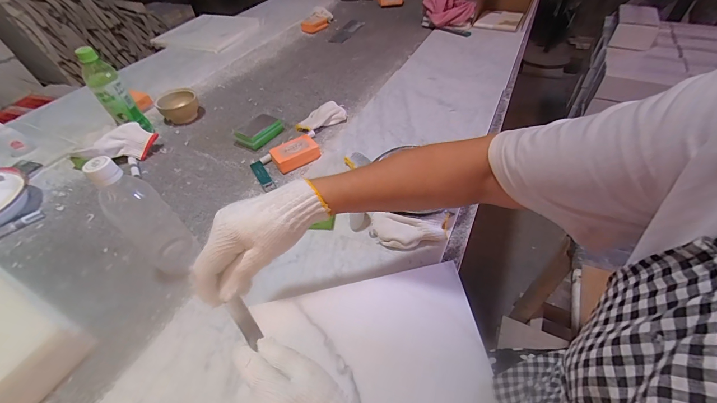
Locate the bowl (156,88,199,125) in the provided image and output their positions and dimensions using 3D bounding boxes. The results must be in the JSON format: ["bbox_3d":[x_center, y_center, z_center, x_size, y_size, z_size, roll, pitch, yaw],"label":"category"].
[{"bbox_3d":[-0.456,-0.240,0.796,0.092,0.054,0.099,-2,47,2],"label":"bowl"}]

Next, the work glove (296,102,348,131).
[{"bbox_3d":[-0.086,-0.199,0.749,0.125,0.029,0.065,-36,55,-26],"label":"work glove"}]

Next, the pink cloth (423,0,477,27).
[{"bbox_3d":[0.327,-0.709,1.120,0.179,0.103,0.105,4,48,7],"label":"pink cloth"}]

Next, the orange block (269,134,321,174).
[{"bbox_3d":[-0.134,-0.103,0.659,0.093,0.027,0.061,-28,52,-20],"label":"orange block"}]

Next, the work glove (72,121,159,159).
[{"bbox_3d":[-0.516,-0.119,0.675,0.057,0.057,0.145,27,55,26],"label":"work glove"}]

